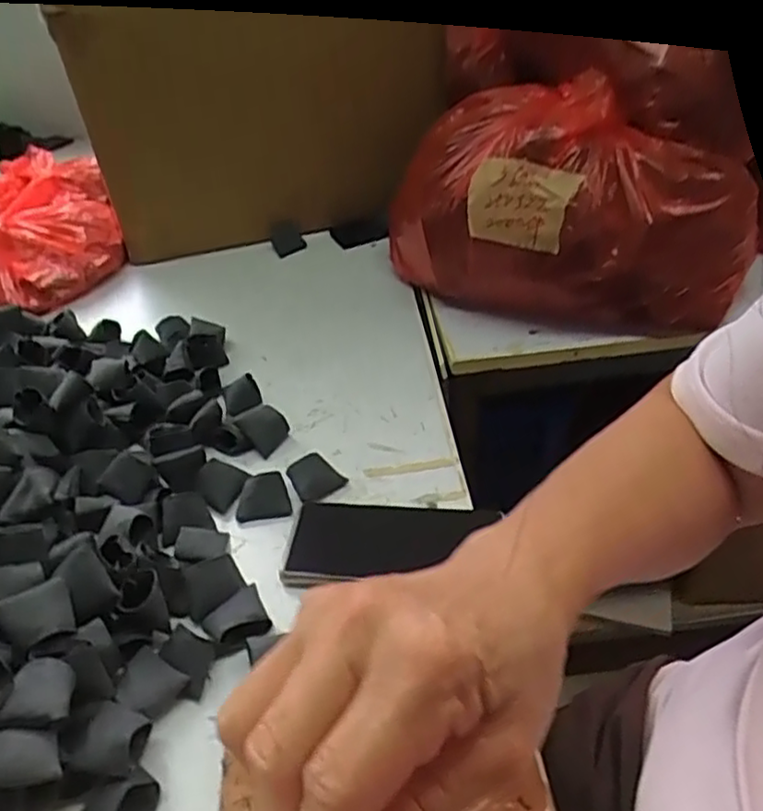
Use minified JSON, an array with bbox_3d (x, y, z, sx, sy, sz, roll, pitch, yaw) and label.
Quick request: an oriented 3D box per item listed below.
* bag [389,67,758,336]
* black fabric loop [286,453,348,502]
[{"bbox_3d":[0.166,-0.189,0.689,0.301,0.209,0.181,-4,40,3],"label":"bag"},{"bbox_3d":[-0.053,0.058,0.567,0.041,0.023,0.031,-25,43,-22],"label":"black fabric loop"}]

